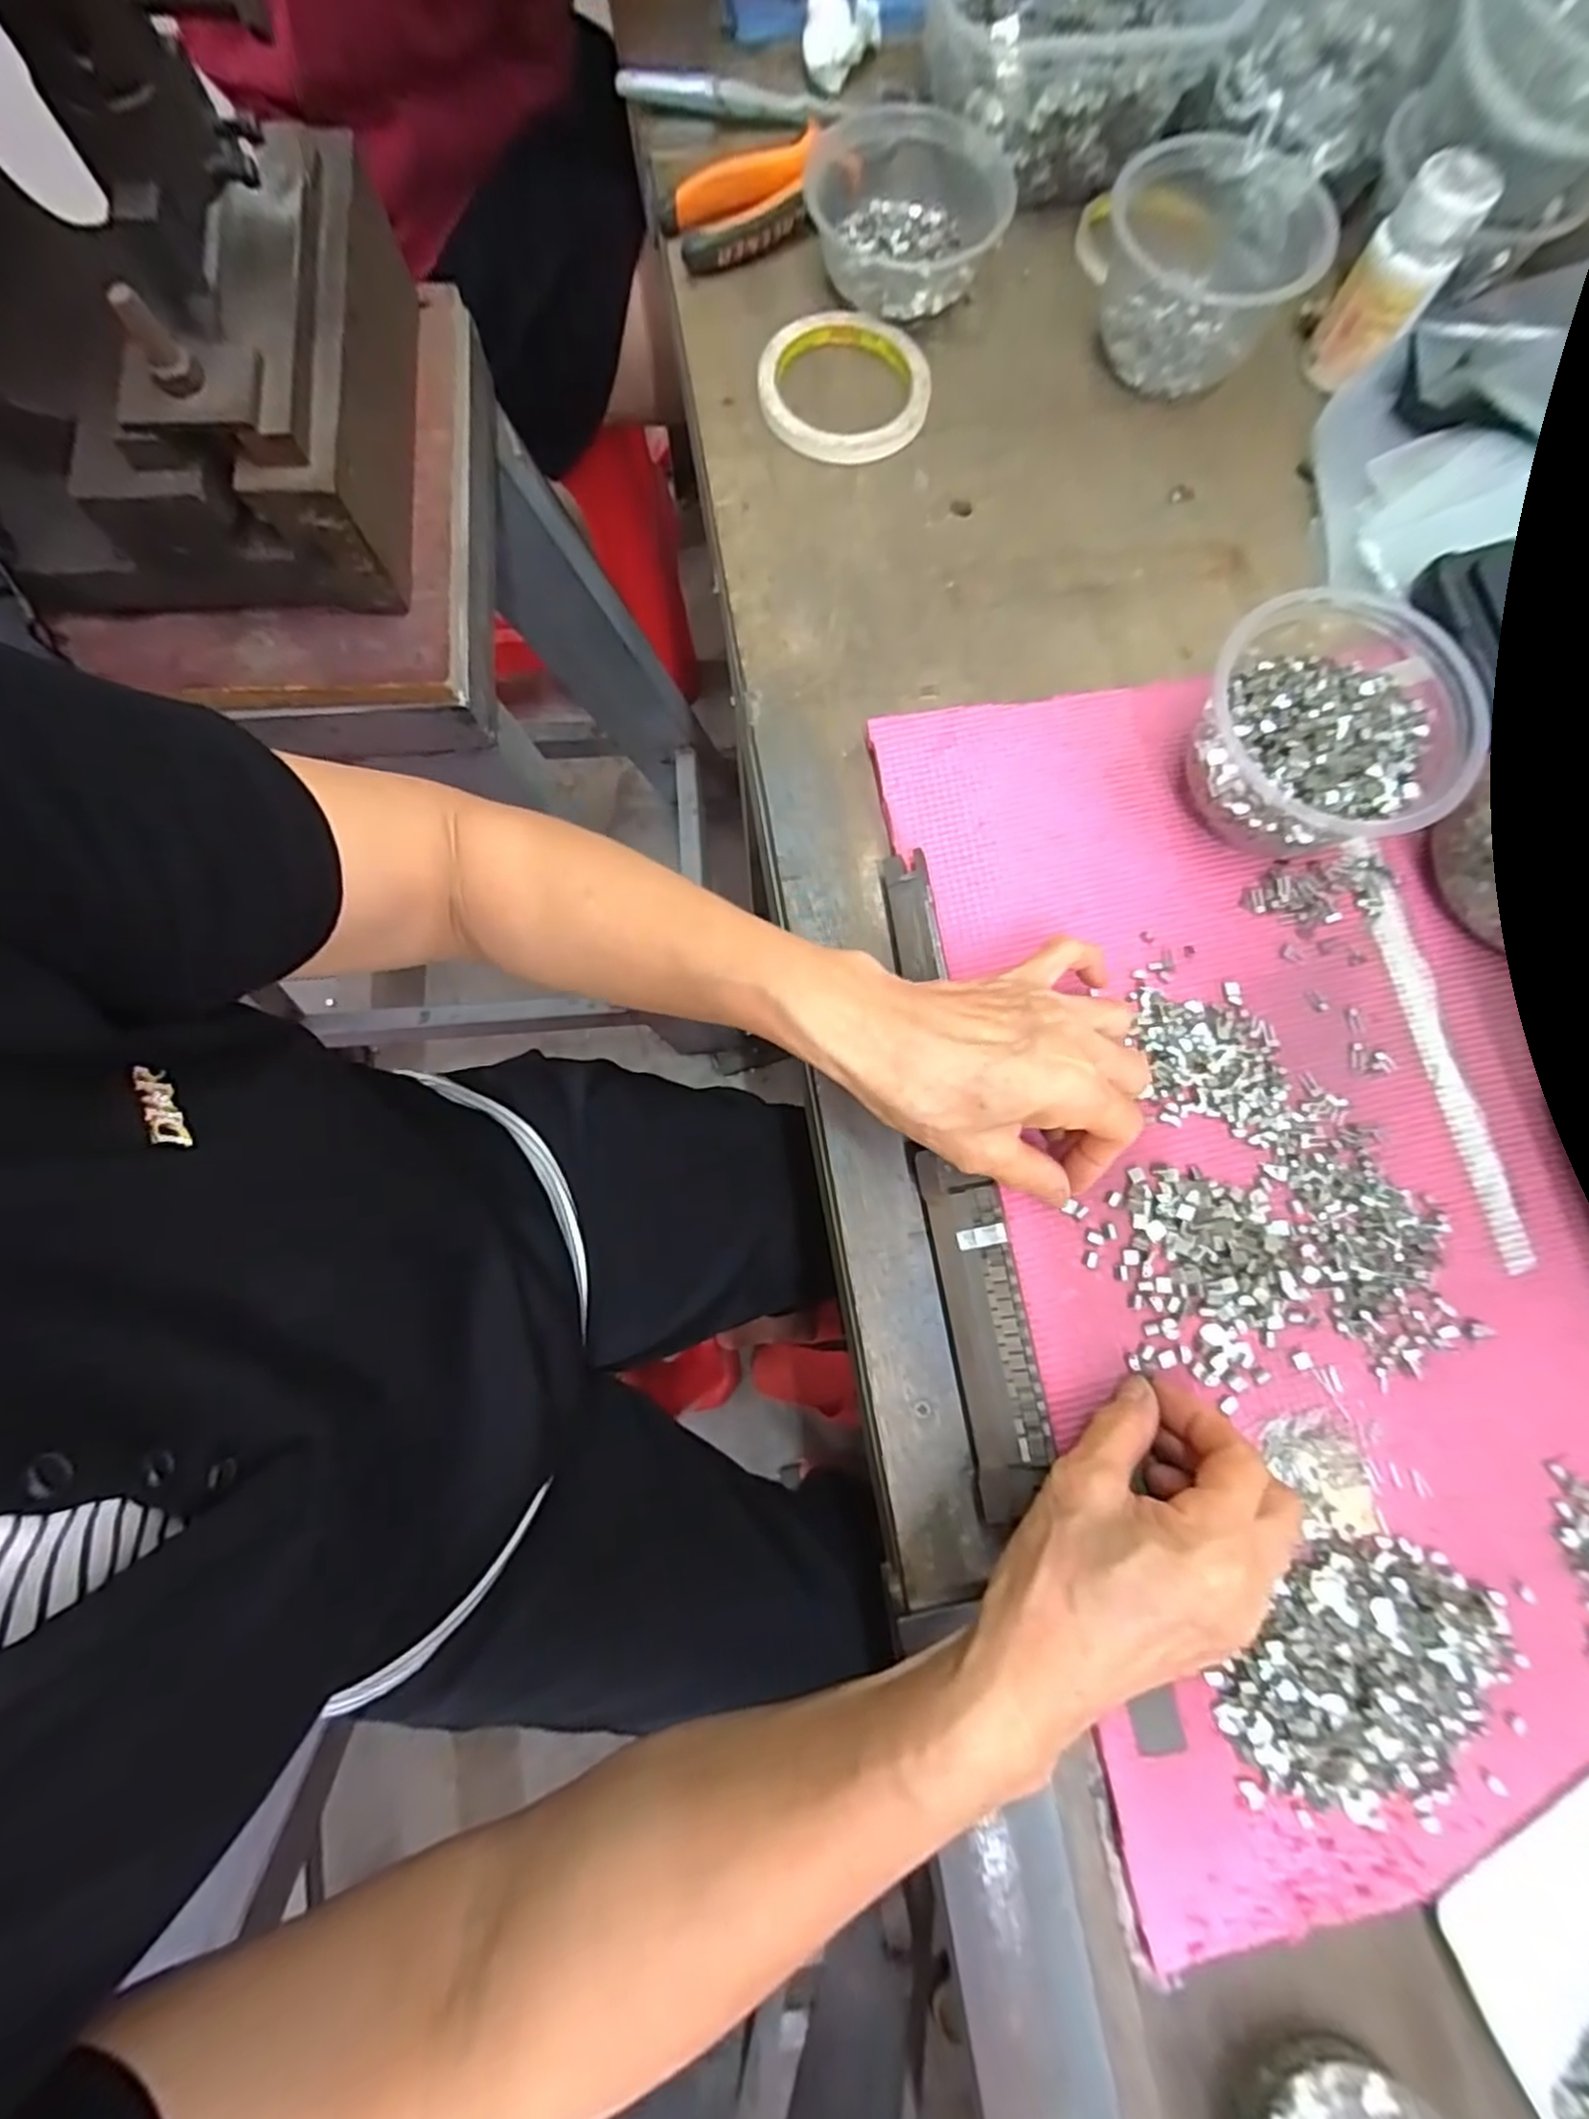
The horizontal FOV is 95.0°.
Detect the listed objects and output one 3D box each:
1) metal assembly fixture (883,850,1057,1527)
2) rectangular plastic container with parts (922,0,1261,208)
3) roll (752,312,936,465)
[{"bbox_3d":[0.071,0.044,0.324,0.031,0.014,0.286,-8,78,-1],"label":"metal assembly fixture"},{"bbox_3d":[0.169,-0.617,0.438,0.179,0.071,0.162,-8,78,-1],"label":"rectangular plastic container with parts"},{"bbox_3d":[0.029,-0.390,0.422,0.096,0.014,0.096,0,78,0],"label":"roll"}]

